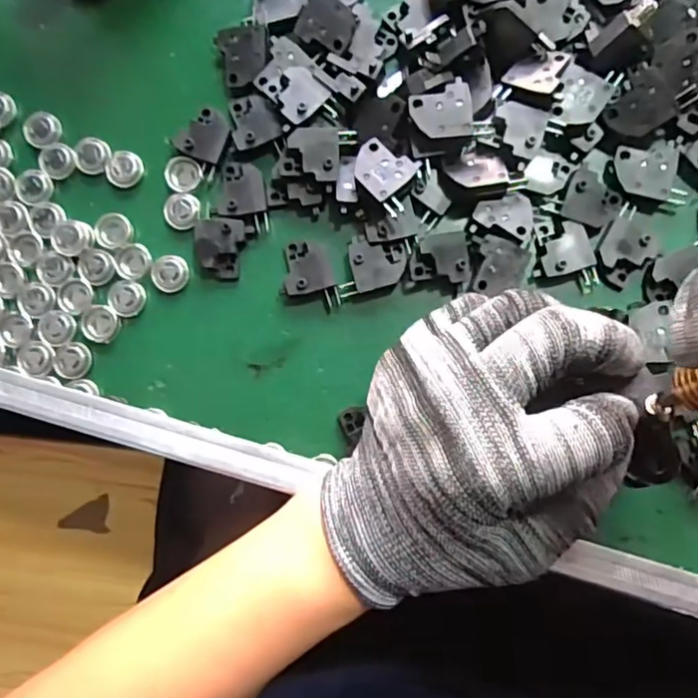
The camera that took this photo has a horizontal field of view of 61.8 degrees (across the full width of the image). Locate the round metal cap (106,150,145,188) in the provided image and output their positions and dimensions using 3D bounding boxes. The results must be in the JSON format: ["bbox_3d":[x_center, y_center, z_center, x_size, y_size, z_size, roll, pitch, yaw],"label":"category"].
[{"bbox_3d":[-0.114,-0.092,0.296,0.016,0.004,0.018,9,86,4],"label":"round metal cap"}]

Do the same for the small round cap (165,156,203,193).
[{"bbox_3d":[-0.083,-0.087,0.293,0.020,0.004,0.017,15,86,4],"label":"small round cap"}]

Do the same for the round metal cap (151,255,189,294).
[{"bbox_3d":[-0.090,-0.037,0.290,0.019,0.004,0.018,0,85,3],"label":"round metal cap"}]

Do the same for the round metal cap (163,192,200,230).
[{"bbox_3d":[-0.083,-0.069,0.291,0.019,0.004,0.018,0,85,3],"label":"round metal cap"}]

